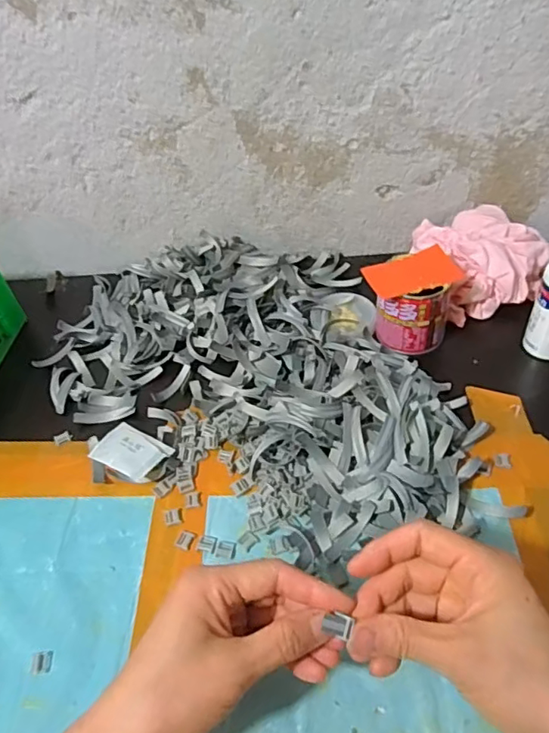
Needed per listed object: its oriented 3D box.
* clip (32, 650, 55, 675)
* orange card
[{"bbox_3d":[-0.151,0.191,0.357,0.014,0.004,0.014,-10,45,-2],"label":"clip"},{"bbox_3d":[0.124,-0.084,0.494,0.076,0.004,0.048,-18,49,-6],"label":"orange card"}]

